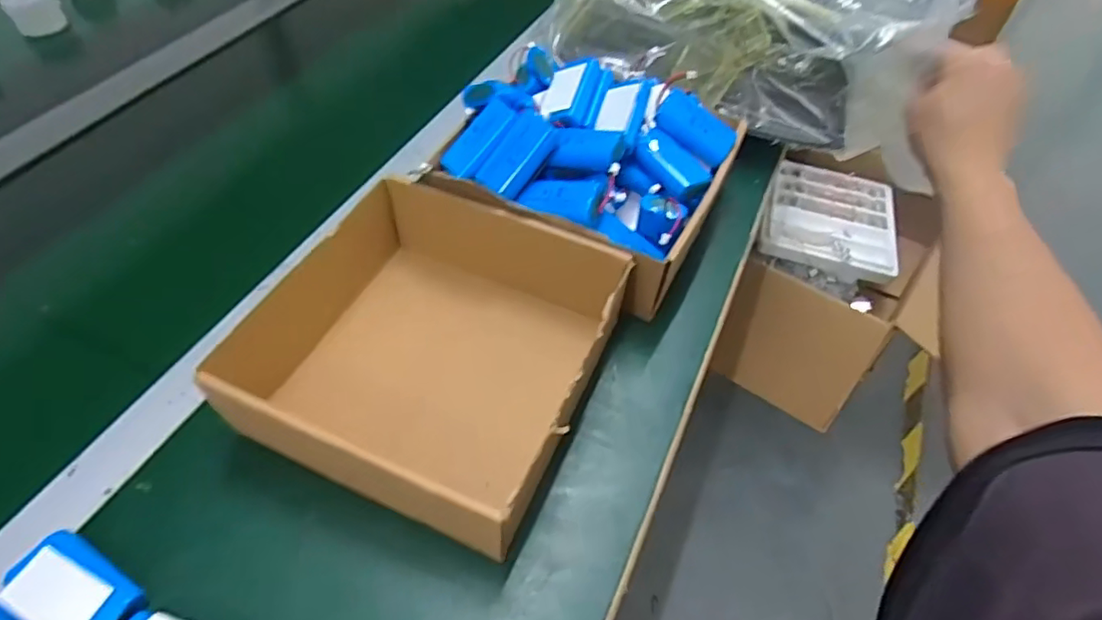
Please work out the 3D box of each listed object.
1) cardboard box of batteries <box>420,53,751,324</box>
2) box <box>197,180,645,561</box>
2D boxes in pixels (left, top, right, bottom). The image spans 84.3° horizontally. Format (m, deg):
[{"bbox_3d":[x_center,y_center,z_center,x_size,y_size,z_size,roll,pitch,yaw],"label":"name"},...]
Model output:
[{"bbox_3d":[0.028,-0.112,0.511,0.212,0.114,0.210,18,53,13],"label":"cardboard box of batteries"},{"bbox_3d":[-0.074,0.024,0.409,0.205,0.079,0.207,17,53,12],"label":"box"}]

